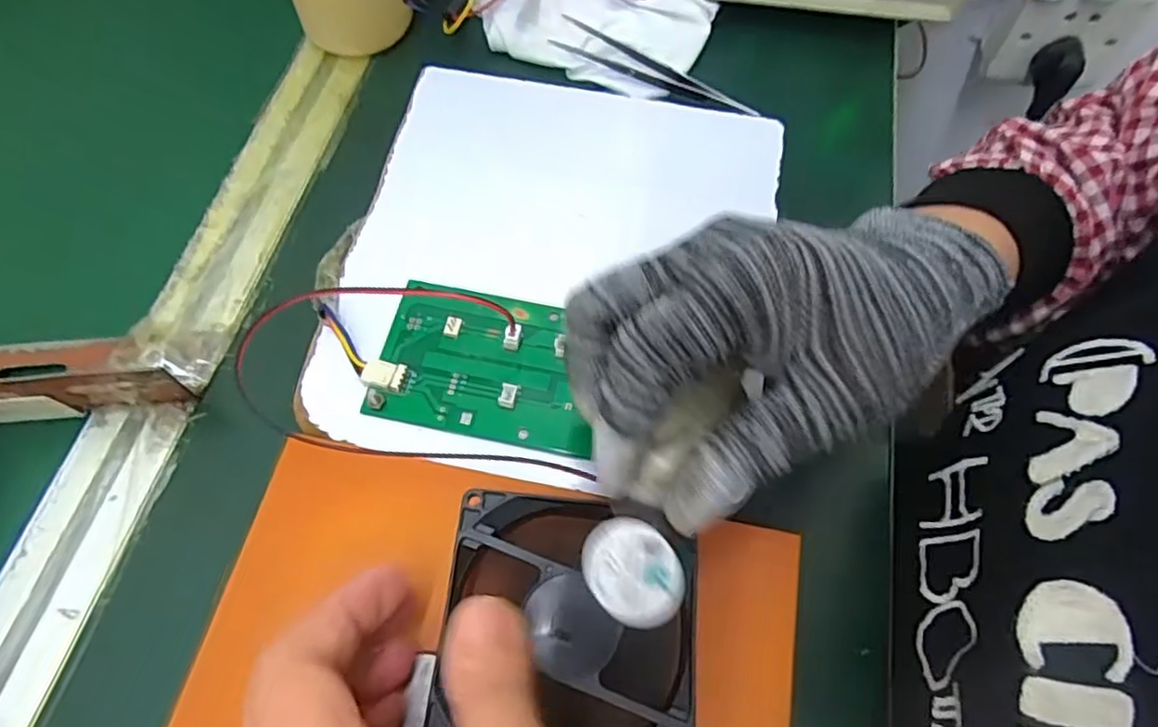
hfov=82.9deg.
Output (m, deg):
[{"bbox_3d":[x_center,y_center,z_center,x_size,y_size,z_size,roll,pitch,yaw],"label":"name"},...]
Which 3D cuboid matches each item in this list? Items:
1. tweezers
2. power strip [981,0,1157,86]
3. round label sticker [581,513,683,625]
[{"bbox_3d":[0.043,-0.163,0.360,0.118,0.009,0.020,24,69,12],"label":"tweezers"},{"bbox_3d":[0.373,-0.267,0.501,0.093,0.078,0.058,9,66,6],"label":"power strip"},{"bbox_3d":[0.015,0.060,0.190,0.031,0.004,0.028,33,56,10],"label":"round label sticker"}]

